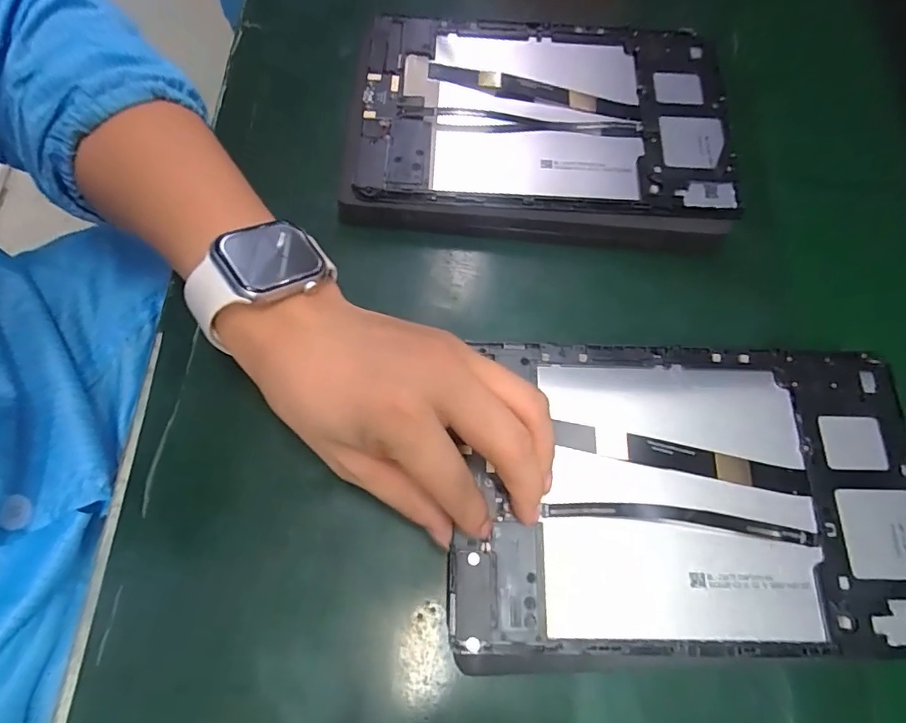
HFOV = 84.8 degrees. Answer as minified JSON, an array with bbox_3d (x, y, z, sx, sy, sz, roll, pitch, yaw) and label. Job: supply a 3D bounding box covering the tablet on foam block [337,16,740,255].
[{"bbox_3d":[0.057,-0.156,0.322,0.235,0.033,0.154,4,72,0],"label":"tablet on foam block"}]

